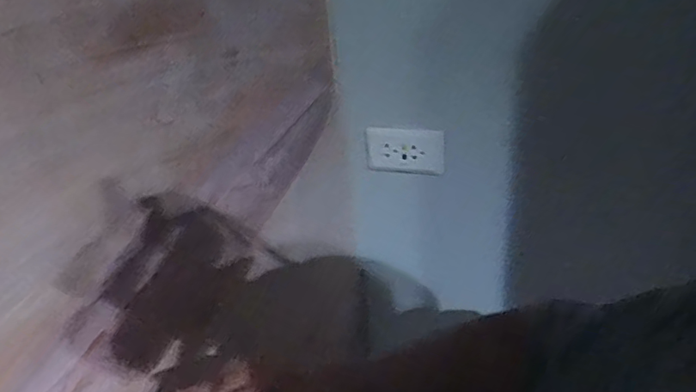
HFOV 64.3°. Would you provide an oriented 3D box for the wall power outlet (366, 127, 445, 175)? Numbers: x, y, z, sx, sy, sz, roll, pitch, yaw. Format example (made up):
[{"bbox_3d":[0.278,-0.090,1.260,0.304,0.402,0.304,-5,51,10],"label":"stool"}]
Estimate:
[{"bbox_3d":[0.083,-0.066,0.808,0.115,0.077,0.017,6,35,20],"label":"wall power outlet"}]

